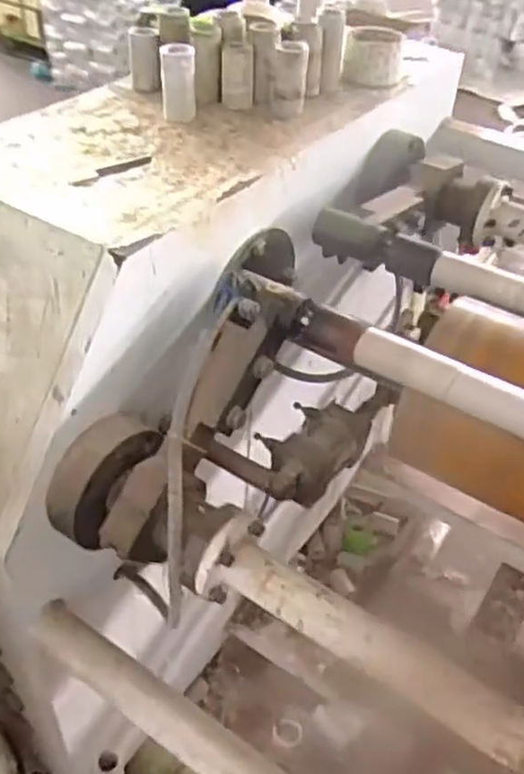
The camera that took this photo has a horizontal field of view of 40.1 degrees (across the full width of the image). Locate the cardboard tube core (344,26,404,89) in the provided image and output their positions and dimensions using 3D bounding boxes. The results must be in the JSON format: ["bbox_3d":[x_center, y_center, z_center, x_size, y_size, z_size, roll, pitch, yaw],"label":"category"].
[{"bbox_3d":[0.158,-0.477,1.032,0.077,0.068,0.079,7,41,2],"label":"cardboard tube core"}]

